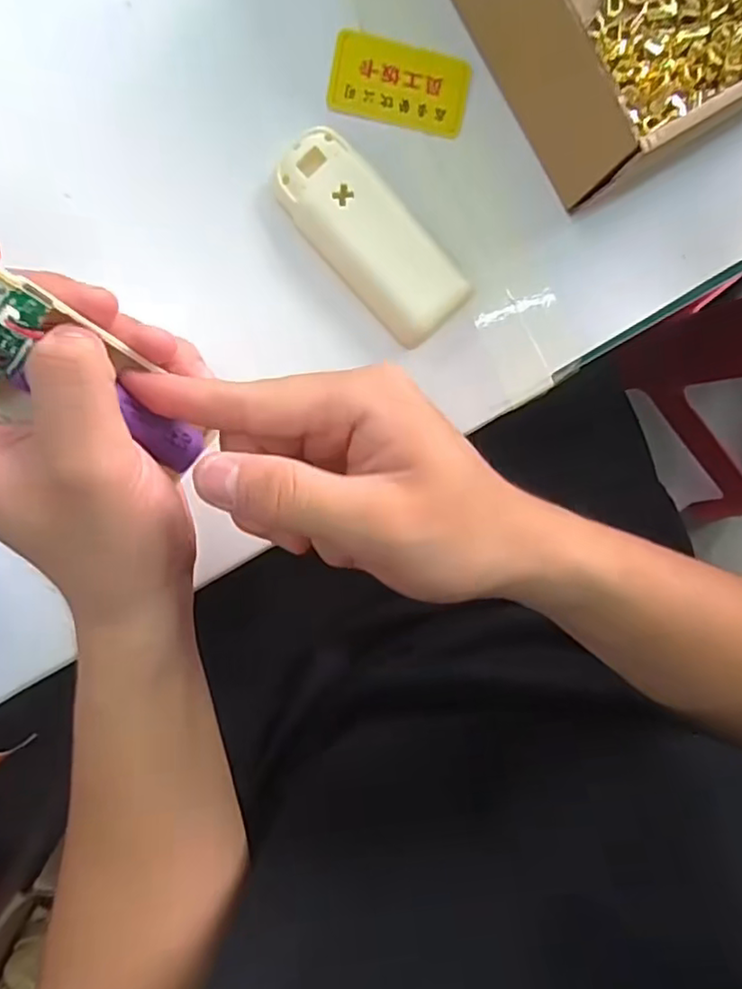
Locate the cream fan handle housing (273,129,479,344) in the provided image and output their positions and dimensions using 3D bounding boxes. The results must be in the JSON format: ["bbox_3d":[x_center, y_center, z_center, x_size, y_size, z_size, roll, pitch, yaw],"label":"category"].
[{"bbox_3d":[-0.001,-0.121,0.303,0.043,0.020,0.105,-43,98,3],"label":"cream fan handle housing"}]

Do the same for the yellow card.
[{"bbox_3d":[0.014,-0.196,0.304,0.065,0.005,0.038,10,97,-4],"label":"yellow card"}]

